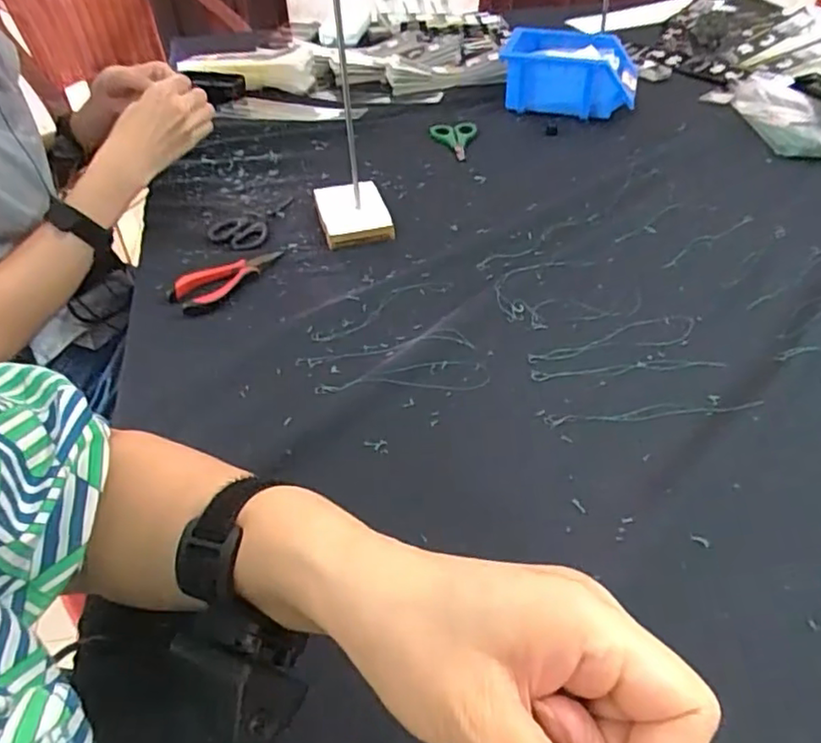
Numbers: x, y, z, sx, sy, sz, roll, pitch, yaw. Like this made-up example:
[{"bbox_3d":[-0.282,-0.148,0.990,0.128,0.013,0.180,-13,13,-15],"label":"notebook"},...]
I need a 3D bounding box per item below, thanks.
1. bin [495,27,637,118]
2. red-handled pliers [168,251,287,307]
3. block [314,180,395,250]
[{"bbox_3d":[0.221,-0.418,0.877,0.186,0.077,0.141,9,45,11],"label":"bin"},{"bbox_3d":[-0.173,-0.094,0.601,0.039,0.015,0.115,33,54,30],"label":"red-handled pliers"},{"bbox_3d":[-0.061,-0.169,0.670,0.071,0.019,0.108,-12,45,-10],"label":"block"}]

